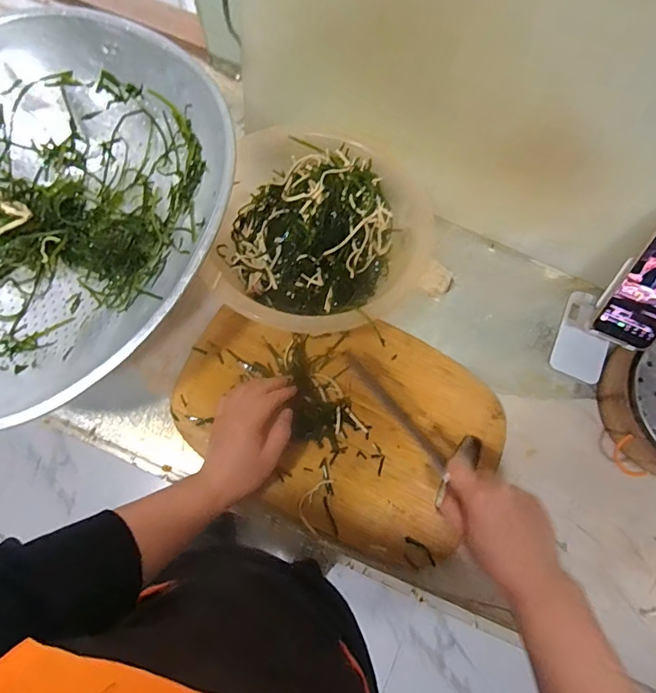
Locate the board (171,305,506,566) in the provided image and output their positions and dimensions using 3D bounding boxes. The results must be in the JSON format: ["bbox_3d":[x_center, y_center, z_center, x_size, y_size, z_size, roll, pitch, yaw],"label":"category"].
[{"bbox_3d":[0.010,0.074,0.505,0.357,0.022,0.237,30,78,5],"label":"board"}]

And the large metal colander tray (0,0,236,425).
[{"bbox_3d":[-0.292,-0.128,0.446,0.354,0.089,0.416,21,77,3],"label":"large metal colander tray"}]

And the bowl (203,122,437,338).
[{"bbox_3d":[-0.004,-0.130,0.532,0.247,0.078,0.223,15,77,2],"label":"bowl"}]

